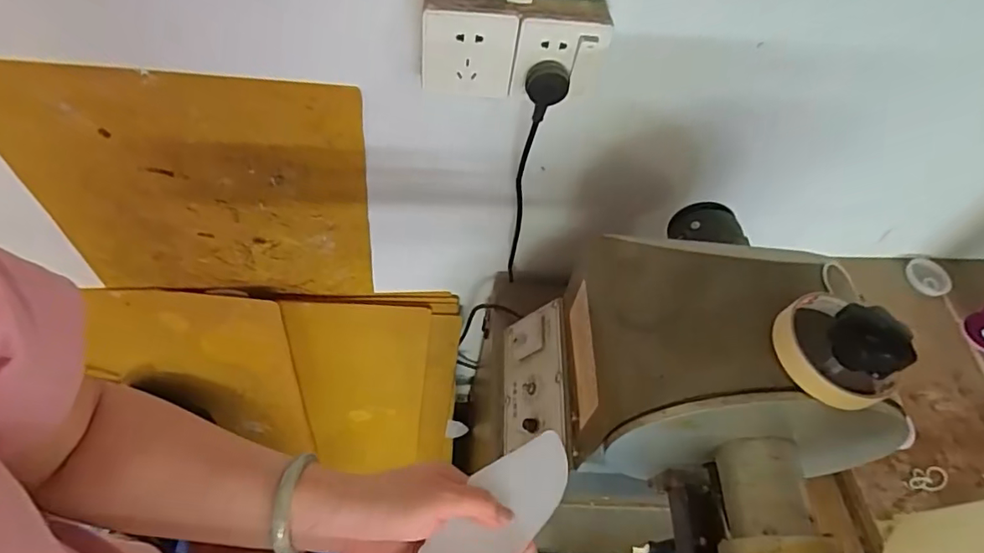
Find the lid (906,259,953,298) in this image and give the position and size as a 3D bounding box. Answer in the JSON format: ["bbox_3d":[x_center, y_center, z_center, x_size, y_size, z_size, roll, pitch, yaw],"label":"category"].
[{"bbox_3d":[0.716,0.002,0.900,0.045,0.017,0.068,-39,55,22],"label":"lid"}]

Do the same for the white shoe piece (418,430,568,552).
[{"bbox_3d":[-0.004,0.180,0.387,0.053,0.009,0.170,38,61,18],"label":"white shoe piece"}]

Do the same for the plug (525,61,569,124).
[{"bbox_3d":[0.052,-0.174,0.532,0.040,0.065,0.026,9,55,-2],"label":"plug"}]

